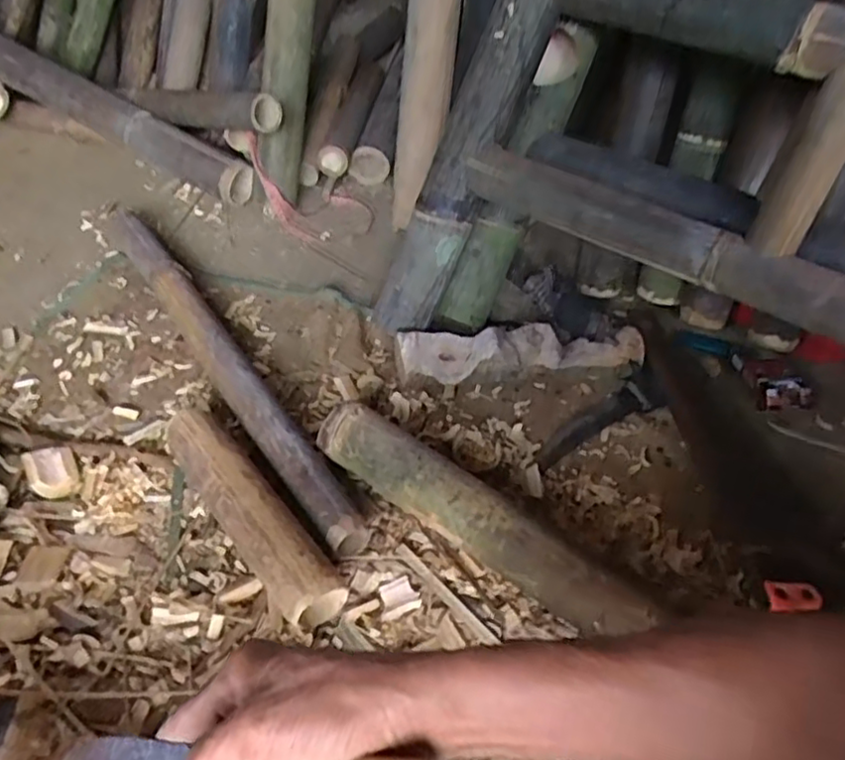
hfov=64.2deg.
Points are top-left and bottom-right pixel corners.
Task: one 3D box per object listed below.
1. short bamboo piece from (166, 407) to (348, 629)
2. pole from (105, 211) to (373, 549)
[{"bbox_3d":[-0.166,0.125,0.635,0.061,0.059,0.250,-29,53,-32],"label":"short bamboo piece"},{"bbox_3d":[-0.251,-0.046,0.818,0.063,0.050,0.667,-24,50,-28],"label":"pole"}]

